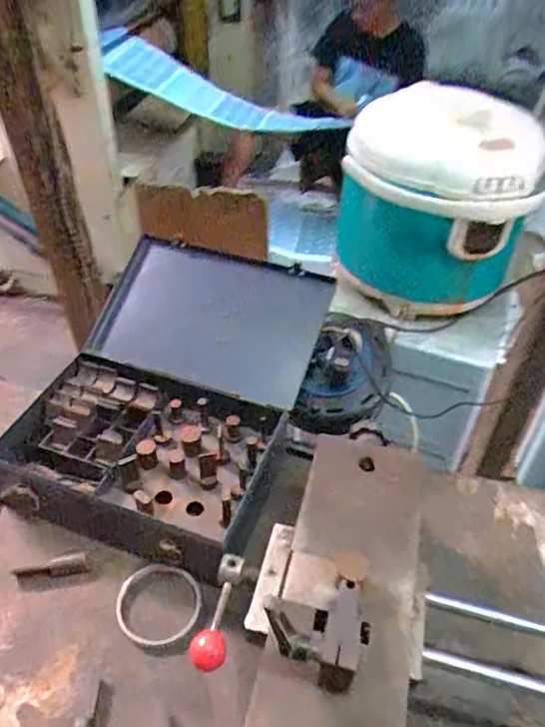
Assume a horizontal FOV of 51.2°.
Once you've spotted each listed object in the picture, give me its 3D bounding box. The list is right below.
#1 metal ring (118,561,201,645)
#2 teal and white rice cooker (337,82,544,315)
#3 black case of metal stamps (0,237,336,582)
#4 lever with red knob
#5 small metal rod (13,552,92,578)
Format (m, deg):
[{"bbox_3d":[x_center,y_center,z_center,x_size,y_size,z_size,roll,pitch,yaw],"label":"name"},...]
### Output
[{"bbox_3d":[-0.117,0.247,0.584,0.085,0.009,0.076,-16,66,-7],"label":"metal ring"},{"bbox_3d":[0.234,-0.239,0.816,0.258,0.260,0.244,11,43,10],"label":"teal and white rice cooker"},{"bbox_3d":[-0.117,0.025,0.690,0.289,0.143,0.357,14,44,12],"label":"black case of metal stamps"},{"bbox_3d":[-0.043,0.206,0.473,0.024,0.027,0.092,11,43,9],"label":"lever with red knob"},{"bbox_3d":[-0.229,0.214,0.593,0.075,0.011,0.018,-7,43,-10],"label":"small metal rod"}]

